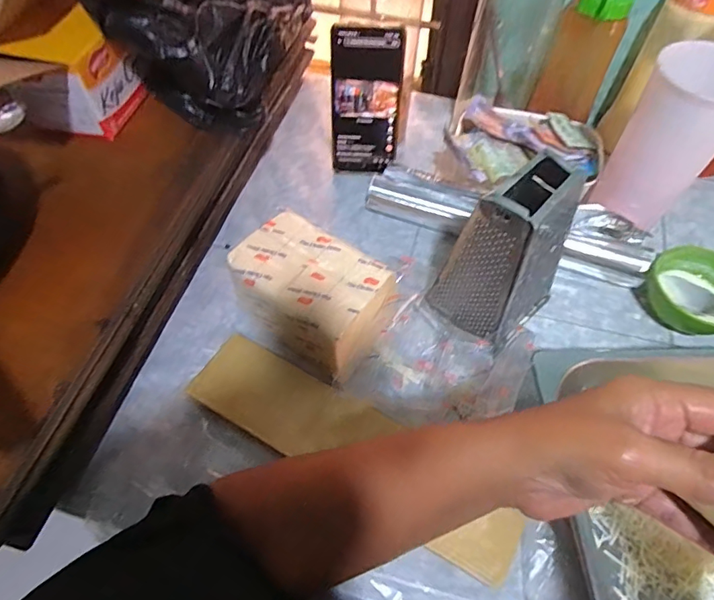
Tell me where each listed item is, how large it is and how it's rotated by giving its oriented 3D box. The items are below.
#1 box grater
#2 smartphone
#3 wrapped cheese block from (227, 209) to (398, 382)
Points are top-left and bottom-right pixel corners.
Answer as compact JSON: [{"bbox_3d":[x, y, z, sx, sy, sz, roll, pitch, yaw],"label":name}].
[{"bbox_3d":[0.134,-0.043,0.417,0.083,0.163,0.098,38,65,22],"label":"box grater"},{"bbox_3d":[0.011,-0.218,0.528,0.075,0.157,0.016,3,43,0],"label":"smartphone"},{"bbox_3d":[-0.040,-0.002,0.444,0.146,0.080,0.092,35,64,21],"label":"wrapped cheese block"}]

